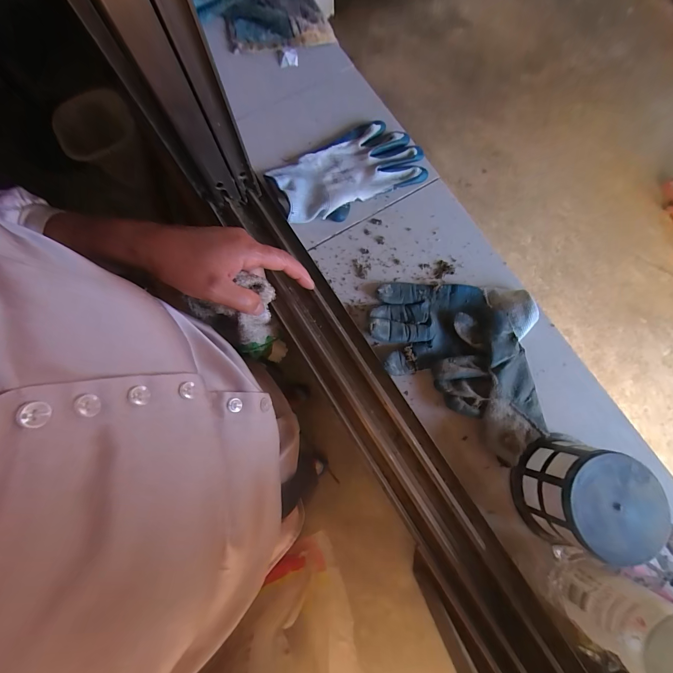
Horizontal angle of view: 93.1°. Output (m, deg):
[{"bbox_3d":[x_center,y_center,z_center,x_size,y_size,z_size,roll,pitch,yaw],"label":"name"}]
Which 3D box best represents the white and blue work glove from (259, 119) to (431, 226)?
[{"bbox_3d":[0.014,-0.207,0.395,0.189,0.024,0.096,-30,81,-5],"label":"white and blue work glove"}]

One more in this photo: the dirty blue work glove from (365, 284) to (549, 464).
[{"bbox_3d":[0.132,0.029,0.357,0.185,0.032,0.187,4,80,0],"label":"dirty blue work glove"}]

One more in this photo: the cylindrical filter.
[{"bbox_3d":[0.237,0.156,0.310,0.093,0.071,0.100,0,80,0],"label":"cylindrical filter"}]

